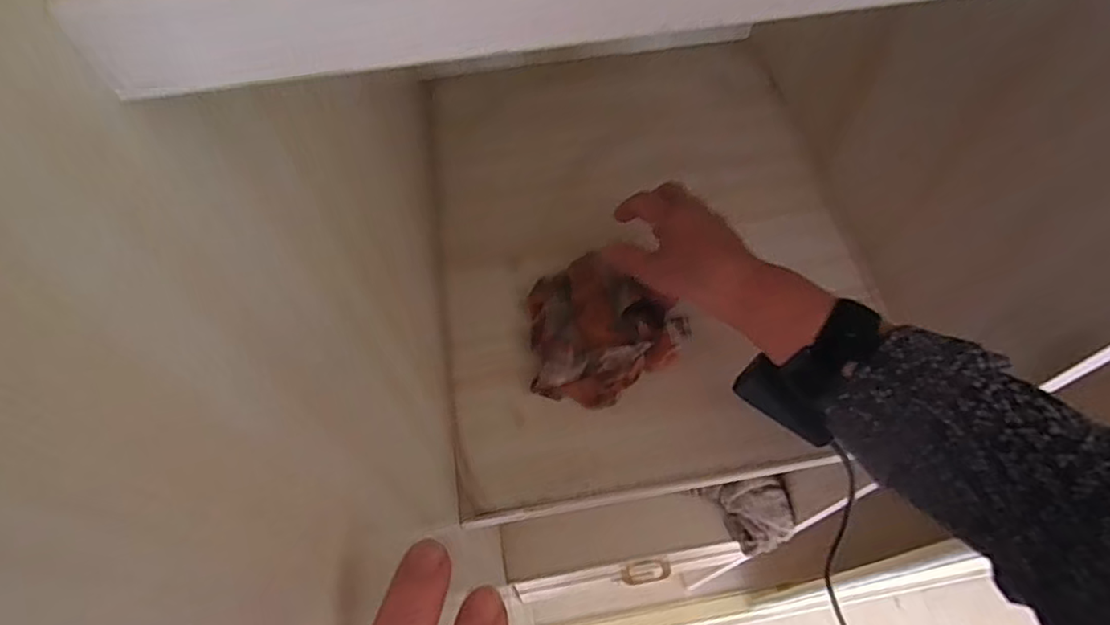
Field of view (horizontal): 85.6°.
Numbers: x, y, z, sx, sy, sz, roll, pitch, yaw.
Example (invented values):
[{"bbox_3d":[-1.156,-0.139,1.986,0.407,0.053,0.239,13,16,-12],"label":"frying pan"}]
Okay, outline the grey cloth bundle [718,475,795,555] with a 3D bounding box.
[{"bbox_3d":[0.277,0.275,0.814,0.084,0.057,0.085,-8,60,-4],"label":"grey cloth bundle"}]

